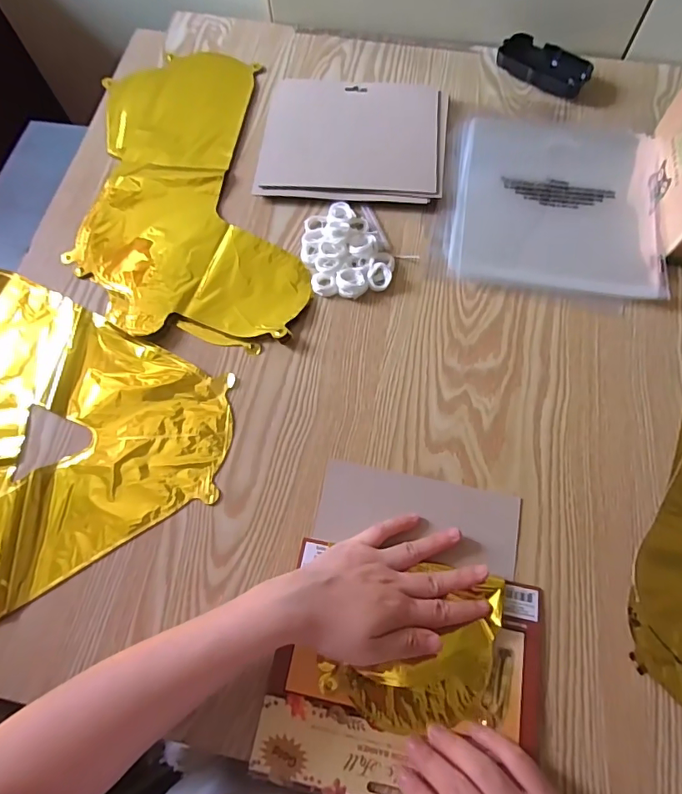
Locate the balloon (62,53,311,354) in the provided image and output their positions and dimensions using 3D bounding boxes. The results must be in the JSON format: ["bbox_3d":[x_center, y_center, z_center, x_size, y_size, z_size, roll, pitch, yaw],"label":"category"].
[{"bbox_3d":[-0.174,-0.238,0.541,0.228,0.009,0.416,-8,67,-1],"label":"balloon"}]

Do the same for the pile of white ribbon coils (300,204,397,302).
[{"bbox_3d":[0.003,-0.152,0.488,0.081,0.024,0.108,-16,68,-5],"label":"pile of white ribbon coils"}]

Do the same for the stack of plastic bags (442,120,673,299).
[{"bbox_3d":[0.230,-0.214,0.512,0.206,0.013,0.228,9,68,6],"label":"stack of plastic bags"}]

